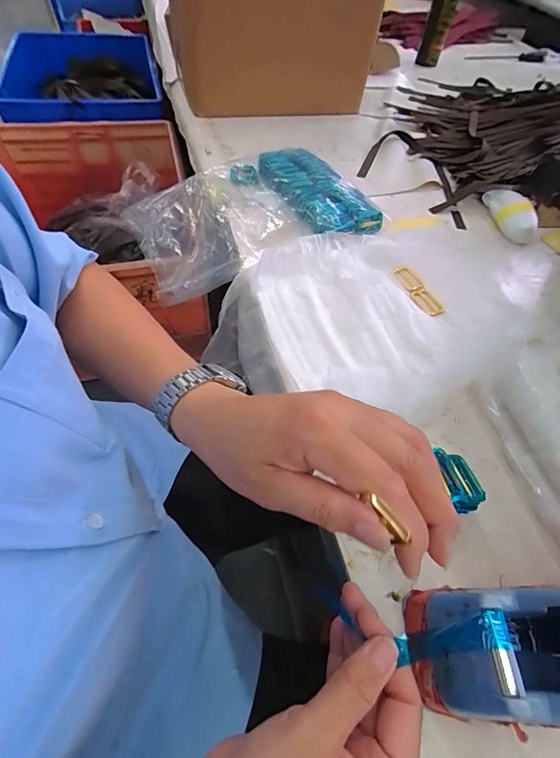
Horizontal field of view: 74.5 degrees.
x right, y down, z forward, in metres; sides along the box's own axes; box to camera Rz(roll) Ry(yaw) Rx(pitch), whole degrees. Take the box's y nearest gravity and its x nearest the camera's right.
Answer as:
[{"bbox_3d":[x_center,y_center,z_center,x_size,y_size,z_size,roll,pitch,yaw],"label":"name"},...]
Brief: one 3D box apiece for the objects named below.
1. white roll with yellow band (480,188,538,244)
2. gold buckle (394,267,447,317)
[{"bbox_3d":[0.378,-0.272,0.604,0.045,0.035,0.119,-2,56,-7],"label":"white roll with yellow band"},{"bbox_3d":[0.189,-0.121,0.502,0.032,0.010,0.089,-16,58,-15],"label":"gold buckle"}]

